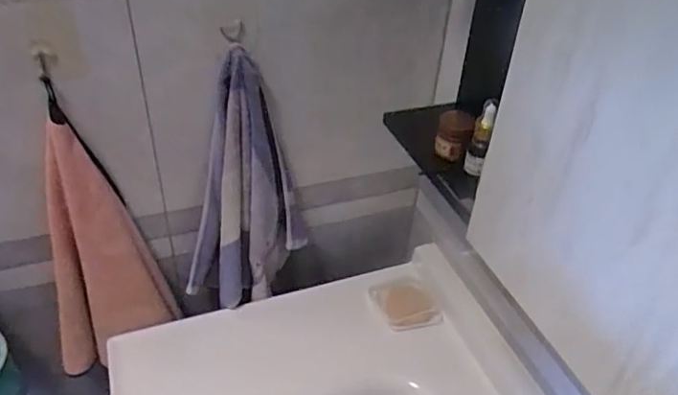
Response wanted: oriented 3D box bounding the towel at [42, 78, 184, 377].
[{"bbox_3d":[-0.322,0.077,0.729,0.159,0.383,0.074,-19,43,-25],"label":"towel"}]

